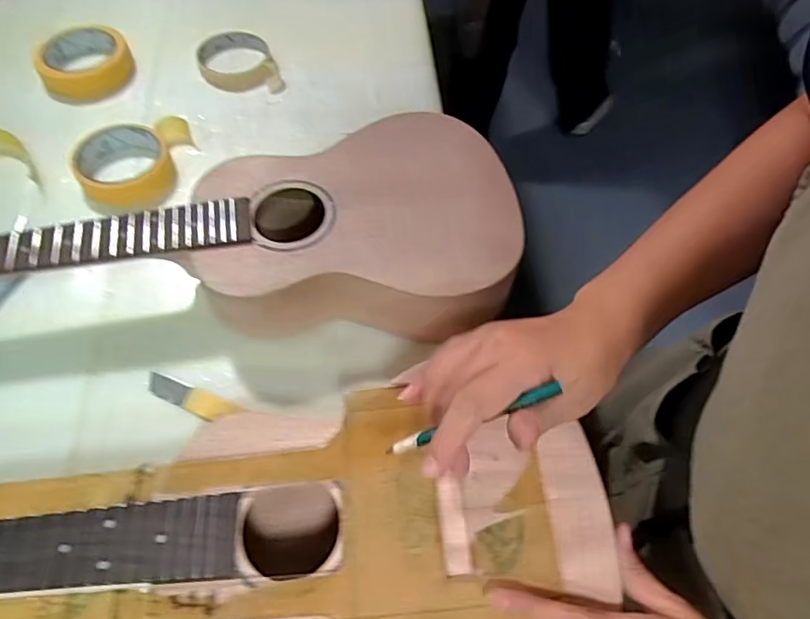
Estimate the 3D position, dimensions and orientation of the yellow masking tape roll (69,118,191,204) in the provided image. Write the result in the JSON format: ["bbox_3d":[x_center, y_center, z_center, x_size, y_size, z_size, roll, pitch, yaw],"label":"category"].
[{"bbox_3d":[-0.280,-0.153,0.567,0.092,0.026,0.106,7,58,3],"label":"yellow masking tape roll"}]

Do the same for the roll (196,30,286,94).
[{"bbox_3d":[-0.195,-0.285,0.653,0.083,0.021,0.112,-19,61,-13],"label":"roll"}]

